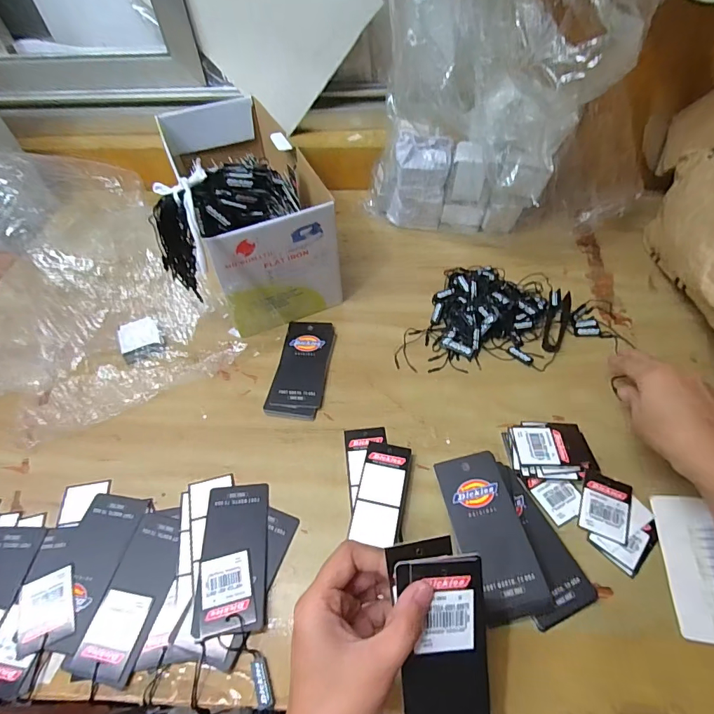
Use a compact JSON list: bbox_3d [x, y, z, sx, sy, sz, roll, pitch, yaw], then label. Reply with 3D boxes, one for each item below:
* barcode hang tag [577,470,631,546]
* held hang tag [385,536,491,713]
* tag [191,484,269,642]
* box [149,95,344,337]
[{"bbox_3d":[0.201,0.120,0.342,0.037,0.004,0.051,21,60,15],"label":"barcode hang tag"},{"bbox_3d":[0.048,0.161,0.235,0.050,0.010,0.116,-5,90,-1],"label":"held hang tag"},{"bbox_3d":[-0.095,0.151,0.328,0.050,0.005,0.110,-4,46,-6],"label":"tag"},{"bbox_3d":[-0.143,-0.183,0.484,0.159,0.172,0.301,-19,55,-12],"label":"box"}]

